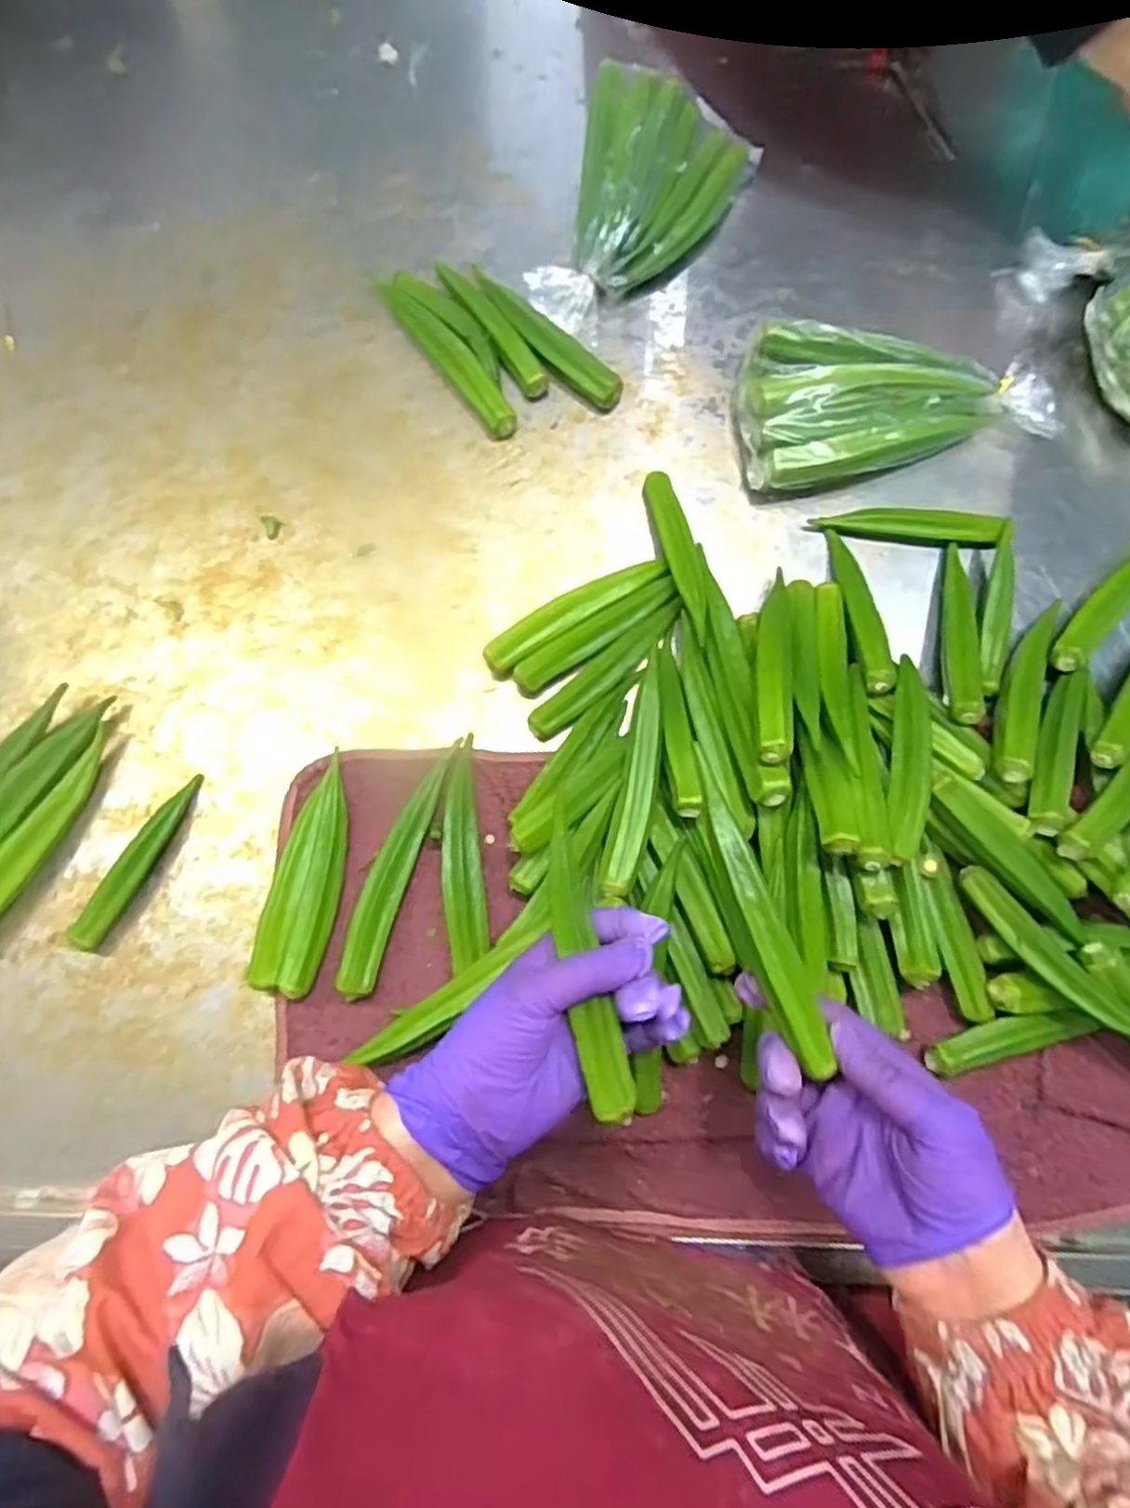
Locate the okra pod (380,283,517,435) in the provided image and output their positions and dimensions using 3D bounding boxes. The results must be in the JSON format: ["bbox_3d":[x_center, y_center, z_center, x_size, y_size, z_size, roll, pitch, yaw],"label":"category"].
[{"bbox_3d":[-0.085,-0.291,0.540,0.024,0.017,0.149,-38,81,-9],"label":"okra pod"}]

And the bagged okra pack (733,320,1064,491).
[{"bbox_3d":[0.230,-0.246,0.514,0.212,0.056,0.104,-9,78,-4],"label":"bagged okra pack"}]

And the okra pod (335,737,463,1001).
[{"bbox_3d":[-0.105,0.067,0.455,0.025,0.025,0.161,17,78,2],"label":"okra pod"}]

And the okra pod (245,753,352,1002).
[{"bbox_3d":[-0.159,0.074,0.454,0.041,0.027,0.139,8,78,0],"label":"okra pod"}]

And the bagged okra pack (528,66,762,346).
[{"bbox_3d":[0.051,-0.402,0.546,0.123,0.053,0.189,24,78,3],"label":"bagged okra pack"}]

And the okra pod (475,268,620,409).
[{"bbox_3d":[-0.019,-0.304,0.540,0.029,0.021,0.145,-44,82,-10],"label":"okra pod"}]

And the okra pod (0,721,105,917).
[{"bbox_3d":[-0.332,0.052,0.458,0.021,0.027,0.148,29,79,4],"label":"okra pod"}]

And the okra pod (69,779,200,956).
[{"bbox_3d":[-0.269,0.067,0.463,0.022,0.016,0.119,28,79,4],"label":"okra pod"}]

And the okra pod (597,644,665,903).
[{"bbox_3d":[0.046,0.013,0.440,0.024,0.014,0.144,13,78,1],"label":"okra pod"}]

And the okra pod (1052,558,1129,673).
[{"bbox_3d":[0.372,-0.107,0.488,0.144,0.024,0.025,-42,82,-9],"label":"okra pod"}]

